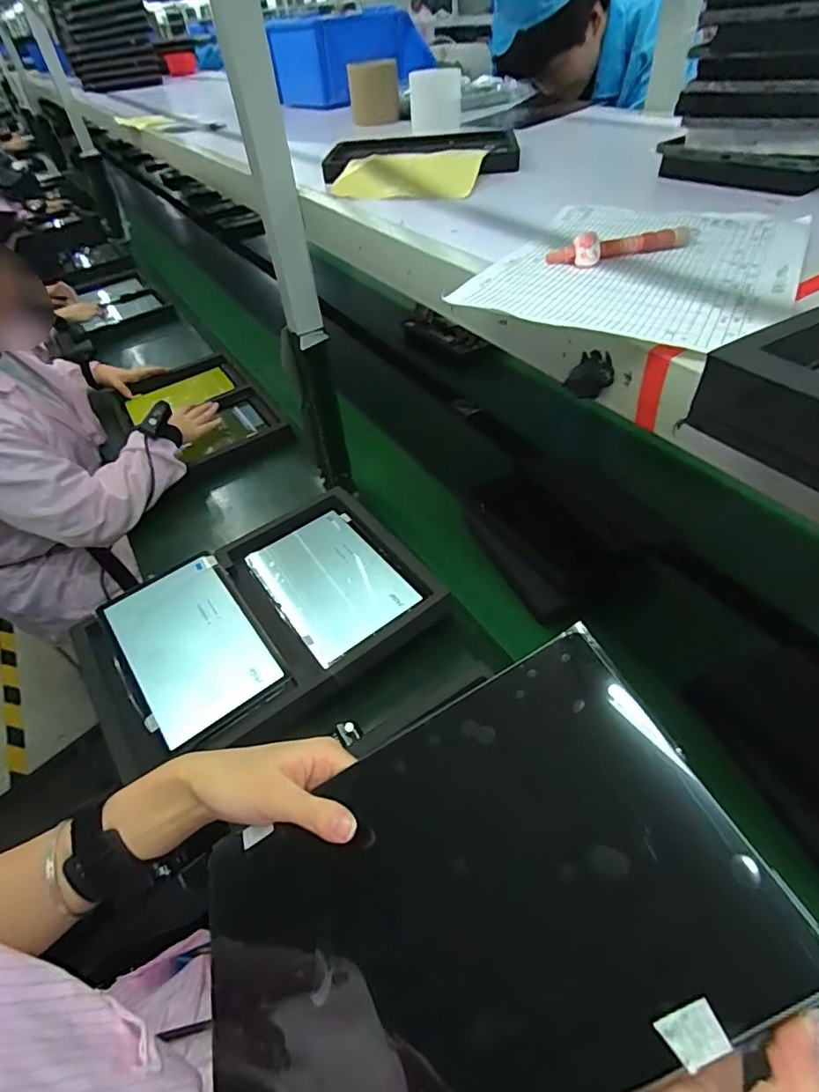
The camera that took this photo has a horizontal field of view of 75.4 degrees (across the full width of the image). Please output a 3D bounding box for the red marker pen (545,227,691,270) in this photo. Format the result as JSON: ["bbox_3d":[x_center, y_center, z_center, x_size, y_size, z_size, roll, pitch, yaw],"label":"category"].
[{"bbox_3d":[0.173,-0.244,0.427,0.123,0.018,0.018,-15,46,-8],"label":"red marker pen"}]

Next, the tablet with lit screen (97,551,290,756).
[{"bbox_3d":[-0.288,0.126,0.690,0.160,0.014,0.251,-29,57,-22],"label":"tablet with lit screen"}]

